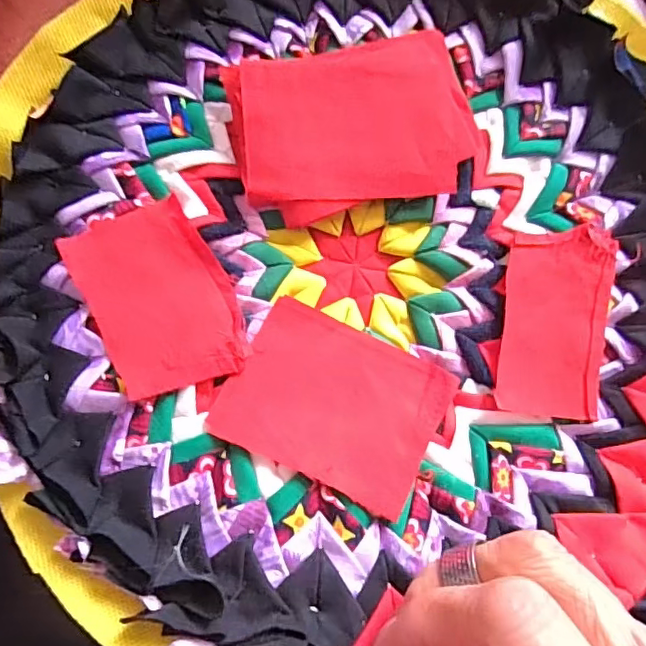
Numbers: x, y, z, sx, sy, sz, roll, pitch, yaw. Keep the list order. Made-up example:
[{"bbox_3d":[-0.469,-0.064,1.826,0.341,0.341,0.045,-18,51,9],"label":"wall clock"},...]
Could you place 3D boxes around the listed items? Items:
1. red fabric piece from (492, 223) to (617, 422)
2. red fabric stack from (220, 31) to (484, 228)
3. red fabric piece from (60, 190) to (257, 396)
[{"bbox_3d":[0.086,-0.001,0.206,0.040,0.004,0.070,9,84,-1],"label":"red fabric piece"},{"bbox_3d":[0.012,-0.075,0.210,0.088,0.008,0.063,-12,85,-3],"label":"red fabric stack"},{"bbox_3d":[-0.059,-0.009,0.200,0.047,0.004,0.068,-26,80,-8],"label":"red fabric piece"}]

